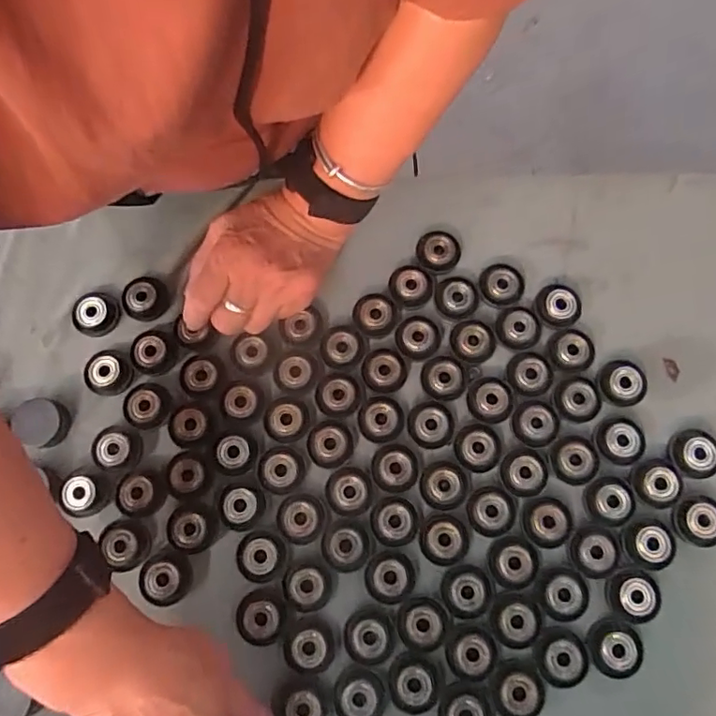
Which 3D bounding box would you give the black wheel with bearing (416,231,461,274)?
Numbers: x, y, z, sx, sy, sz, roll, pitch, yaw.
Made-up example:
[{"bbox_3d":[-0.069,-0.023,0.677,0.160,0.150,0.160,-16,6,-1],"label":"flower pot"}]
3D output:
[{"bbox_3d":[0.059,-0.078,0.399,0.031,0.007,0.031,3,76,1],"label":"black wheel with bearing"}]

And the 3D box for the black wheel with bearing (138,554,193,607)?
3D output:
[{"bbox_3d":[-0.123,0.142,0.348,0.029,0.010,0.030,0,76,1],"label":"black wheel with bearing"}]

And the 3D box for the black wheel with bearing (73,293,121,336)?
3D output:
[{"bbox_3d":[-0.189,-0.032,0.391,0.031,0.012,0.032,0,76,1],"label":"black wheel with bearing"}]

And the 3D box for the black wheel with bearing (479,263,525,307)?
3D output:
[{"bbox_3d":[0.104,-0.053,0.394,0.031,0.011,0.031,0,76,1],"label":"black wheel with bearing"}]

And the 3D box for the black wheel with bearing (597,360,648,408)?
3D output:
[{"bbox_3d":[0.181,0.017,0.372,0.034,0.007,0.031,0,76,1],"label":"black wheel with bearing"}]

